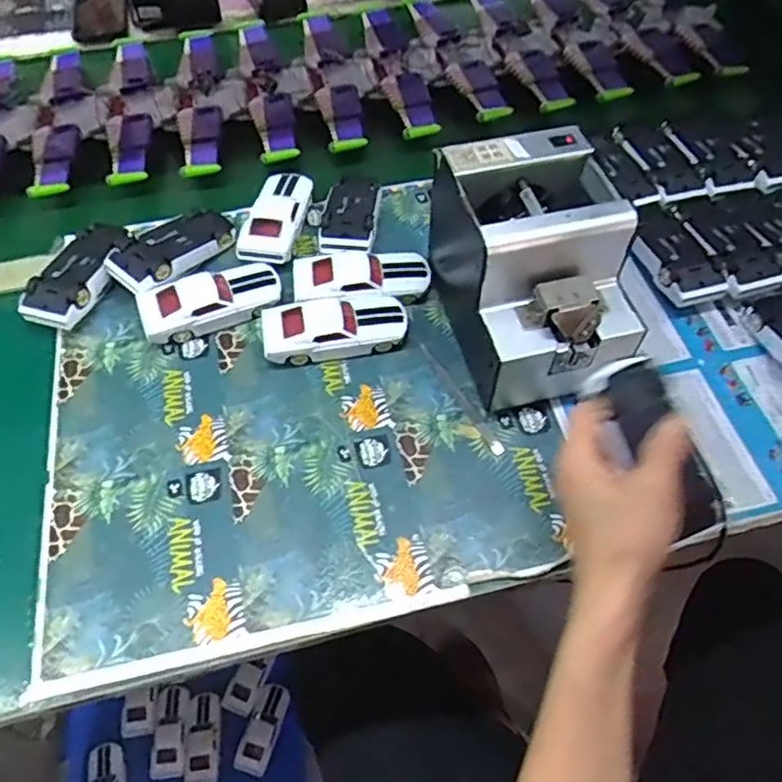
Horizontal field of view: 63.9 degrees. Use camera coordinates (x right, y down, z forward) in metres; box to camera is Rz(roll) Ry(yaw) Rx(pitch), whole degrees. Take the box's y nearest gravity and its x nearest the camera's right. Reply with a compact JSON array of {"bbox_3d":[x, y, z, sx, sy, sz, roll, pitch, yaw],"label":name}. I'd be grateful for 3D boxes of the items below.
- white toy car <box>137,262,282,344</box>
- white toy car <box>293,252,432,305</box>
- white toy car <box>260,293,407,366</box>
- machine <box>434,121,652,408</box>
[{"bbox_3d":[-0.170,-0.087,0.595,0.128,0.037,0.056,-20,59,-12],"label":"white toy car"},{"bbox_3d":[-0.027,-0.106,0.595,0.127,0.031,0.057,-6,57,-4],"label":"white toy car"},{"bbox_3d":[-0.052,-0.058,0.569,0.127,0.030,0.053,-11,57,-7],"label":"white toy car"},{"bbox_3d":[0.119,-0.102,0.533,0.119,0.156,0.180,-13,58,-8],"label":"machine"}]

